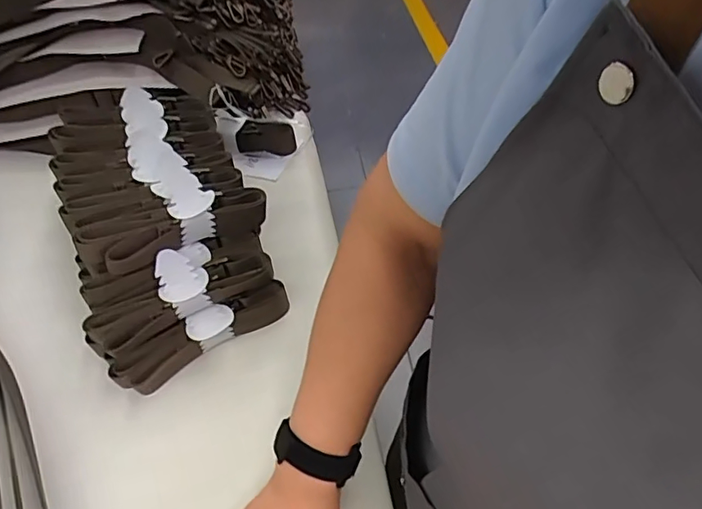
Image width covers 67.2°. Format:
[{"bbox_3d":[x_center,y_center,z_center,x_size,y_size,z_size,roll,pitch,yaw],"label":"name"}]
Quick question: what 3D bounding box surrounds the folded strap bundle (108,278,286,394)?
[{"bbox_3d":[-0.158,0.084,0.568,0.191,0.033,0.038,-30,53,-20],"label":"folded strap bundle"}]

